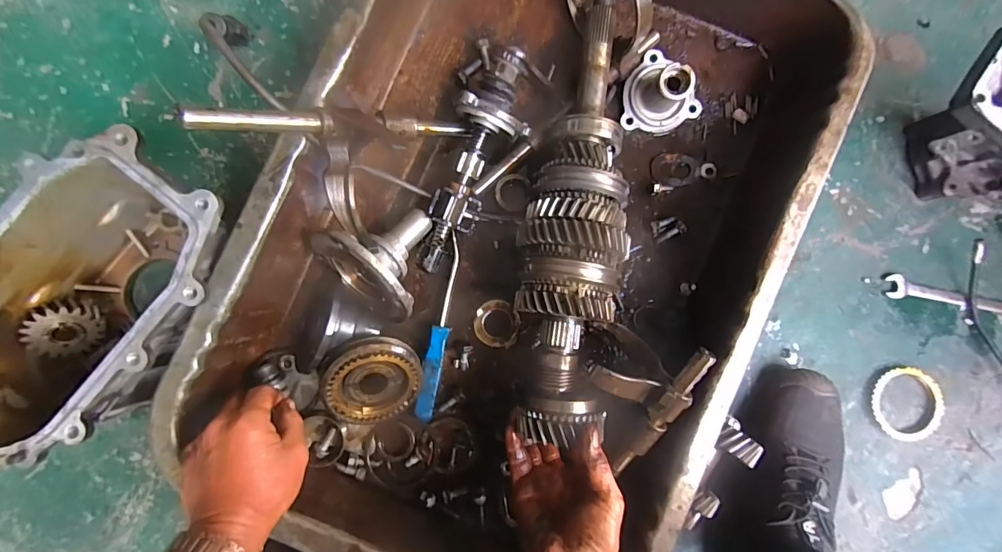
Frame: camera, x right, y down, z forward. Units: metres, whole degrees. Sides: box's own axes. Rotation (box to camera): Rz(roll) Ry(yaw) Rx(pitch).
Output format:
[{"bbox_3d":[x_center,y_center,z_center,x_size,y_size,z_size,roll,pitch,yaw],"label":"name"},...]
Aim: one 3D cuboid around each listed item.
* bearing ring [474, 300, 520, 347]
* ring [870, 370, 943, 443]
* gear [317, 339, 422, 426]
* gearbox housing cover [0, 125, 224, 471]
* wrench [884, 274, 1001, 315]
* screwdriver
[{"bbox_3d":[-0.004,0.051,0.474,0.047,0.005,0.049,0,89,-3],"label":"bearing ring"},{"bbox_3d":[0.445,0.140,0.485,0.077,0.007,0.078,0,89,-3],"label":"ring"},{"bbox_3d":[-0.121,0.104,0.427,0.089,0.018,0.090,-18,121,-14],"label":"gear"},{"bbox_3d":[-0.345,0.020,0.396,0.156,0.124,0.263,39,87,-1],"label":"gearbox housing cover"},{"bbox_3d":[0.516,0.024,0.498,0.166,0.009,0.026,9,88,-2],"label":"wrench"},{"bbox_3d":[-0.062,0.052,0.462,0.018,0.018,0.192,10,88,-2],"label":"screwdriver"}]

